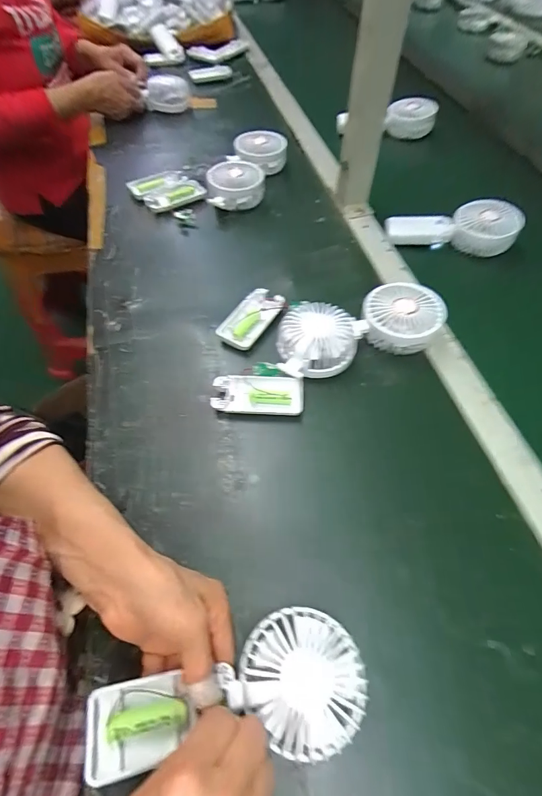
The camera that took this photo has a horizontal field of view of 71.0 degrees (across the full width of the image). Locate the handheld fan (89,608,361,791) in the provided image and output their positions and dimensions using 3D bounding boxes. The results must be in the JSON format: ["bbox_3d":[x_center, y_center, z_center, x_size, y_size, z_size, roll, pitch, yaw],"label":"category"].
[{"bbox_3d":[-0.025,0.201,0.257,0.174,0.030,0.082,-6,57,-8],"label":"handheld fan"}]

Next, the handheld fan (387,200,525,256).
[{"bbox_3d":[0.271,-0.266,0.582,0.182,0.067,0.061,7,58,6],"label":"handheld fan"}]

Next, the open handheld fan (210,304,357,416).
[{"bbox_3d":[0.019,-0.037,0.433,0.179,0.034,0.089,-40,64,-7],"label":"open handheld fan"}]

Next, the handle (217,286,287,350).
[{"bbox_3d":[-0.024,-0.102,0.484,0.052,0.014,0.094,30,63,19],"label":"handle"}]

